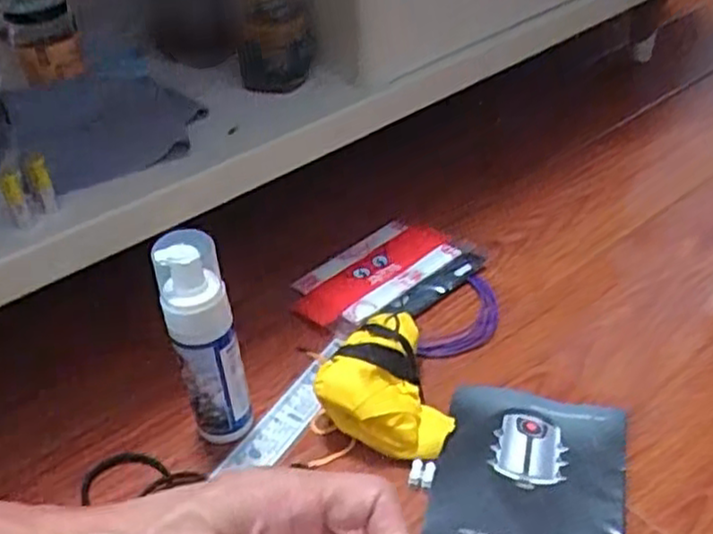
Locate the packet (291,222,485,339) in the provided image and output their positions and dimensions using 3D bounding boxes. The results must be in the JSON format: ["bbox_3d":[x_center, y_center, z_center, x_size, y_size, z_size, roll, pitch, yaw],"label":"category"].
[{"bbox_3d":[0.023,0.008,0.709,0.174,0.019,0.118,-31,47,-30],"label":"packet"}]

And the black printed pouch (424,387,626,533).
[{"bbox_3d":[0.124,0.173,0.519,0.133,0.012,0.203,8,41,13],"label":"black printed pouch"}]

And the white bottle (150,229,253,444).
[{"bbox_3d":[-0.111,0.060,0.529,0.044,0.186,0.043,-15,41,-14],"label":"white bottle"}]

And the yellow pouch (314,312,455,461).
[{"bbox_3d":[0.017,0.093,0.570,0.095,0.062,0.118,-10,40,-8],"label":"yellow pouch"}]

